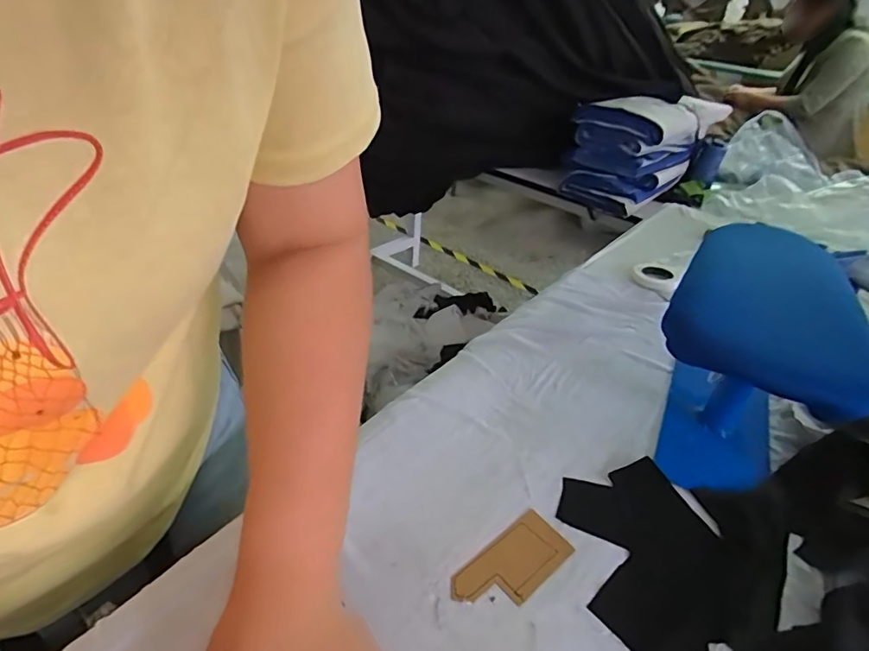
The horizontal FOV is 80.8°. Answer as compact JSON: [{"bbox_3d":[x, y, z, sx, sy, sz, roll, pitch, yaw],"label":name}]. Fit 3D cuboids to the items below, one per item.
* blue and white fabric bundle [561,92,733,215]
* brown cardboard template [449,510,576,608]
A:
[{"bbox_3d":[0.421,-0.380,1.099,0.294,0.181,0.197,-27,46,-37],"label":"blue and white fabric bundle"},{"bbox_3d":[0.051,0.158,0.339,0.085,0.004,0.041,-25,44,-35],"label":"brown cardboard template"}]

